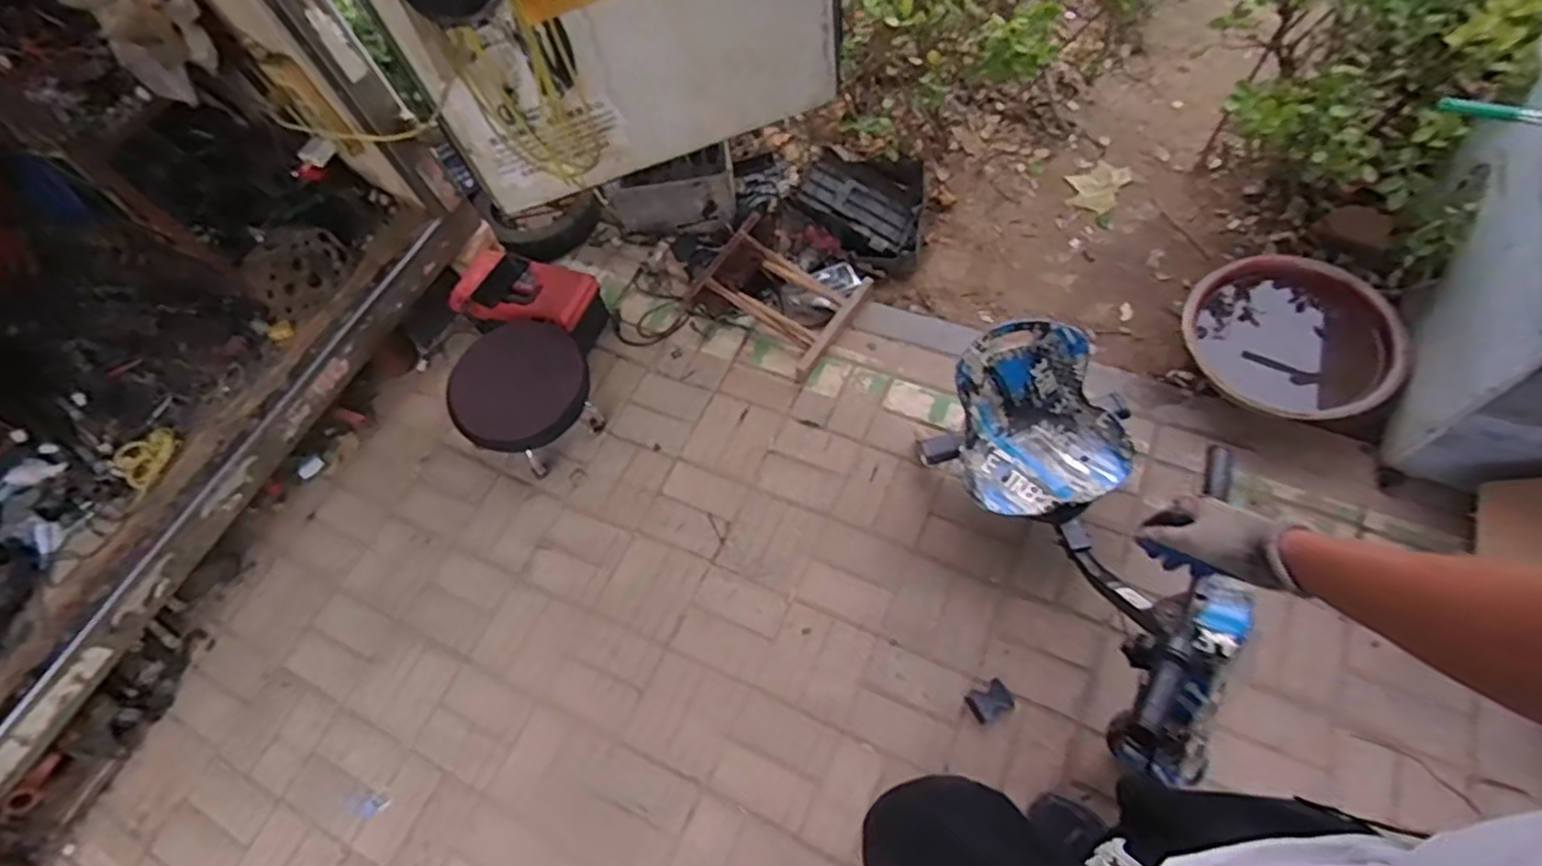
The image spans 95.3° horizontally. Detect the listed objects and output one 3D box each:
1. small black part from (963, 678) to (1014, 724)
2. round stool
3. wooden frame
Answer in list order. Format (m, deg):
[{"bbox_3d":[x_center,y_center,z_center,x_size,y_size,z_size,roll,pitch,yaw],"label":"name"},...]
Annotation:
[{"bbox_3d":[0.412,0.499,1.316,0.082,0.041,0.063,-31,62,-7],"label":"small black part"},{"bbox_3d":[-0.569,-0.081,1.643,0.281,0.191,0.299,-4,62,7],"label":"round stool"},{"bbox_3d":[0.013,-0.365,1.776,0.392,0.137,0.318,33,72,23],"label":"wooden frame"}]

